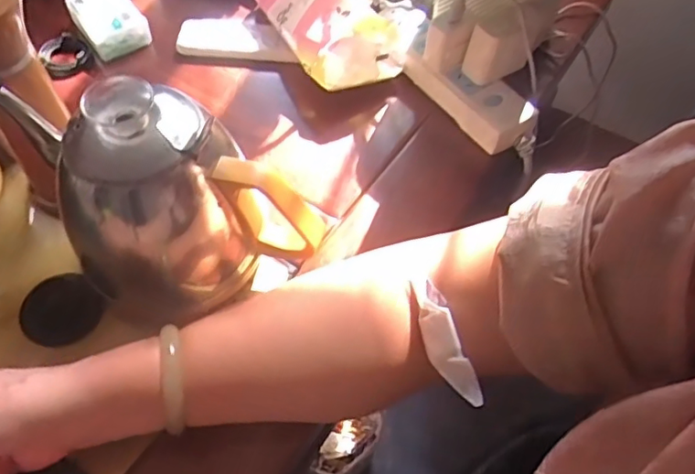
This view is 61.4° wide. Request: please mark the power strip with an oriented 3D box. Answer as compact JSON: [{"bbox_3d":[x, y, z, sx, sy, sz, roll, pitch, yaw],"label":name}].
[{"bbox_3d":[0.109,-0.140,0.554,0.052,0.037,0.152,-32,64,-22],"label":"power strip"}]

